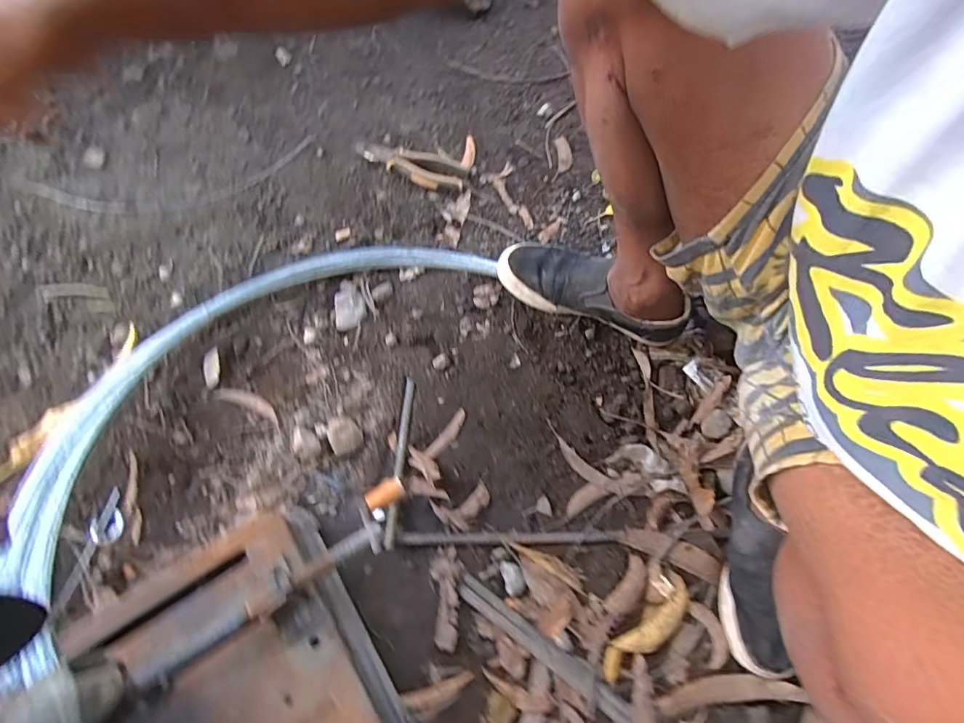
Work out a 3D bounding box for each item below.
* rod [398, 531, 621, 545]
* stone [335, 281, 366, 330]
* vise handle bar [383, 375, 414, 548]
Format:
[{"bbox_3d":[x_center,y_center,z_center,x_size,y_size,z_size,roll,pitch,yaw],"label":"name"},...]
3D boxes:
[{"bbox_3d":[0.033,0.207,0.549,0.262,0.010,0.013,0,67,-3],"label":"rod"},{"bbox_3d":[-0.189,-0.086,0.670,0.042,0.014,0.081,-5,67,-5],"label":"stone"},{"bbox_3d":[-0.102,0.117,0.583,0.012,0.011,0.210,4,66,-1],"label":"vise handle bar"}]

